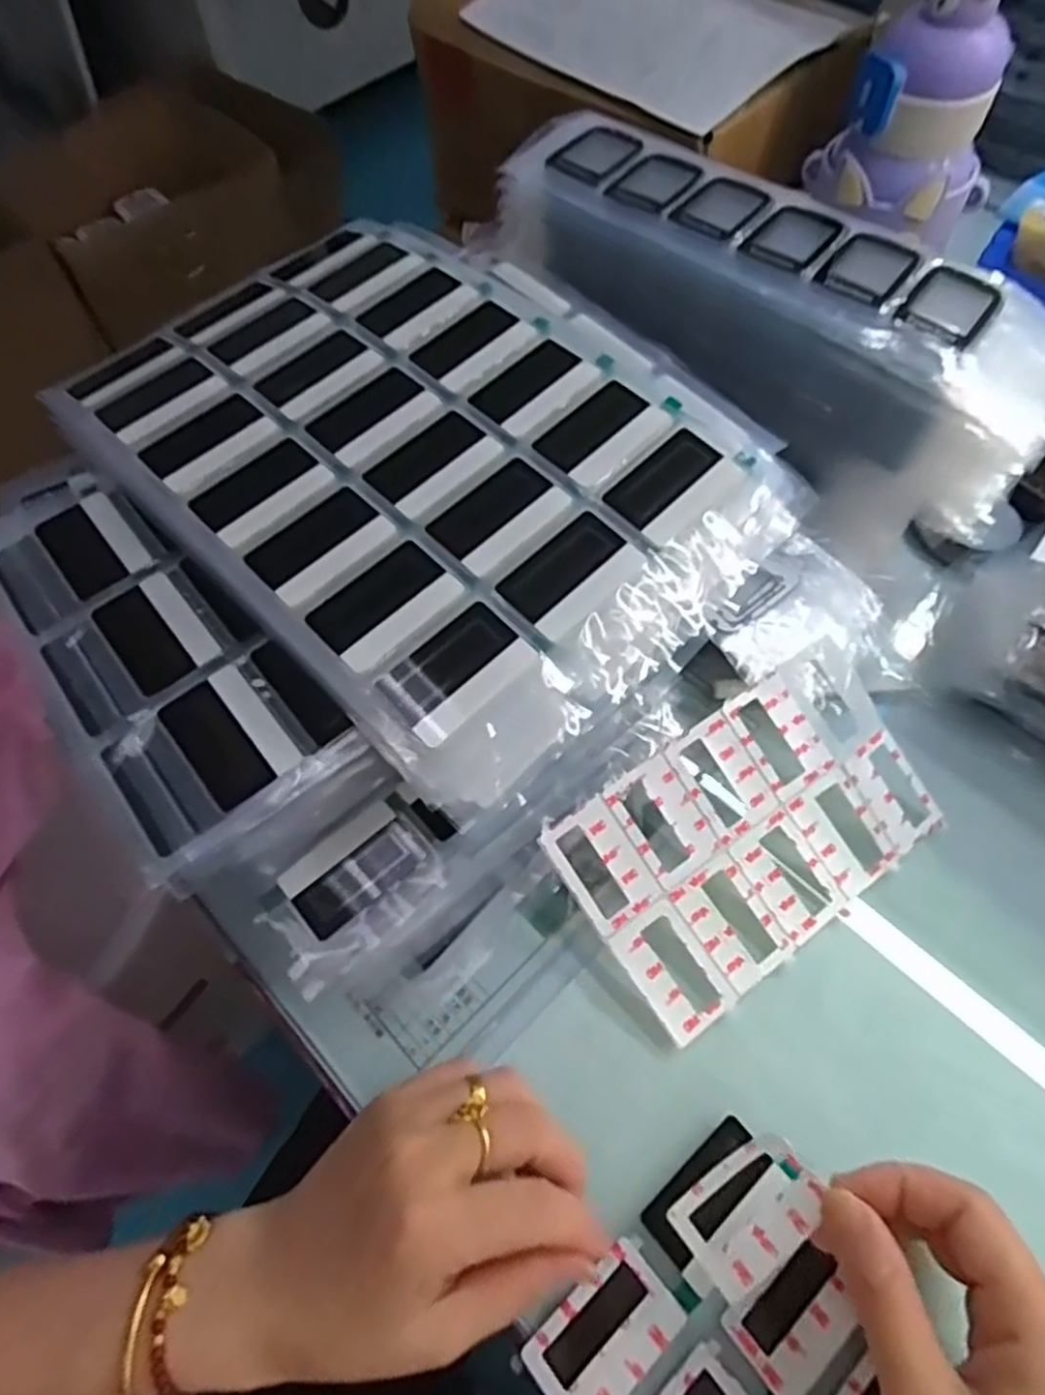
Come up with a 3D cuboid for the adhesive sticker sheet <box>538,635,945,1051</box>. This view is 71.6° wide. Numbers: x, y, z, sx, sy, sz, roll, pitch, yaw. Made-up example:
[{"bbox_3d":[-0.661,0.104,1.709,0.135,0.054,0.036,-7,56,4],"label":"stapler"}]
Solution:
[{"bbox_3d":[0.108,0.061,0.336,0.173,0.009,0.108,-33,87,-12],"label":"adhesive sticker sheet"}]

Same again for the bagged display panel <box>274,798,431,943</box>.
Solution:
[{"bbox_3d":[-0.069,0.073,0.305,0.056,0.011,0.035,-36,67,-16],"label":"bagged display panel"}]

